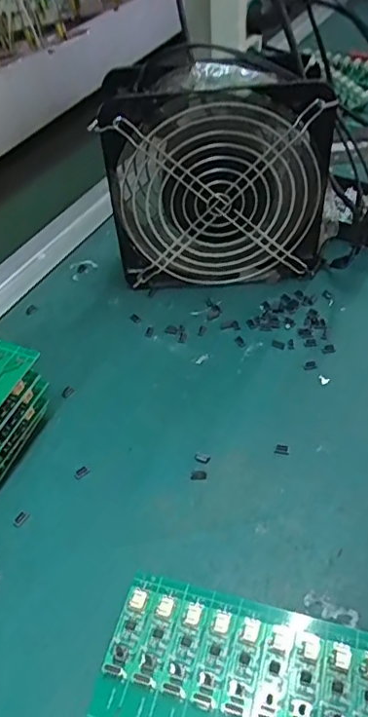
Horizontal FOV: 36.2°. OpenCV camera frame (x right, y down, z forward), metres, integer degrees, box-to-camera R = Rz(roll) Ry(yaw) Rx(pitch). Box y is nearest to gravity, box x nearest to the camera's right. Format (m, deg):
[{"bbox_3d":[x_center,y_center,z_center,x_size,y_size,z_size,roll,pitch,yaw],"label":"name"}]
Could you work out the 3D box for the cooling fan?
[{"bbox_3d":[0.026,-0.128,0.402,0.148,0.158,0.060,1,47,5],"label":"cooling fan"}]

